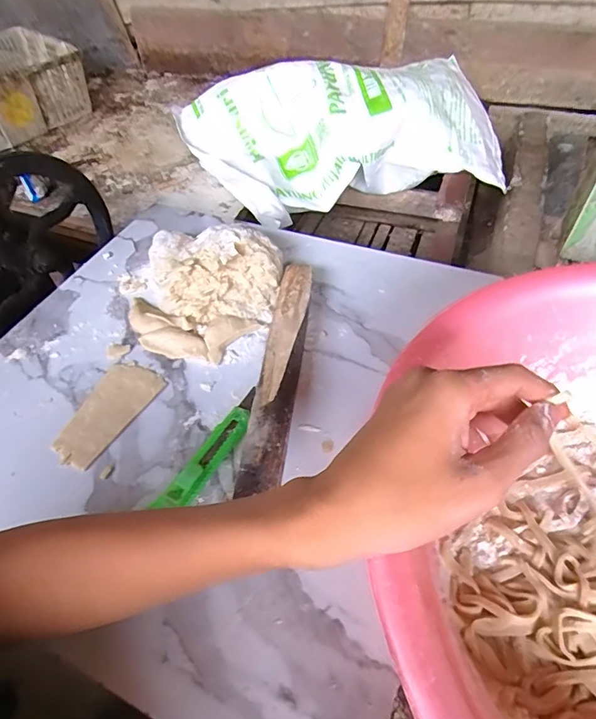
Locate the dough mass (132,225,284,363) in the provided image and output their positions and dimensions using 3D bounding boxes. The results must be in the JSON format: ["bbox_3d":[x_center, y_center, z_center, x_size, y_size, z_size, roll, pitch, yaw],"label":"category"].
[{"bbox_3d":[-0.105,-0.078,0.496,0.156,0.057,0.154,-1,51,1],"label":"dough mass"}]

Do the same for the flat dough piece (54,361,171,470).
[{"bbox_3d":[-0.179,0.048,0.430,0.060,0.004,0.109,21,54,17],"label":"flat dough piece"}]

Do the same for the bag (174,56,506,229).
[{"bbox_3d":[0.091,-0.496,0.996,0.666,0.175,0.372,-9,51,-6],"label":"bag"}]

